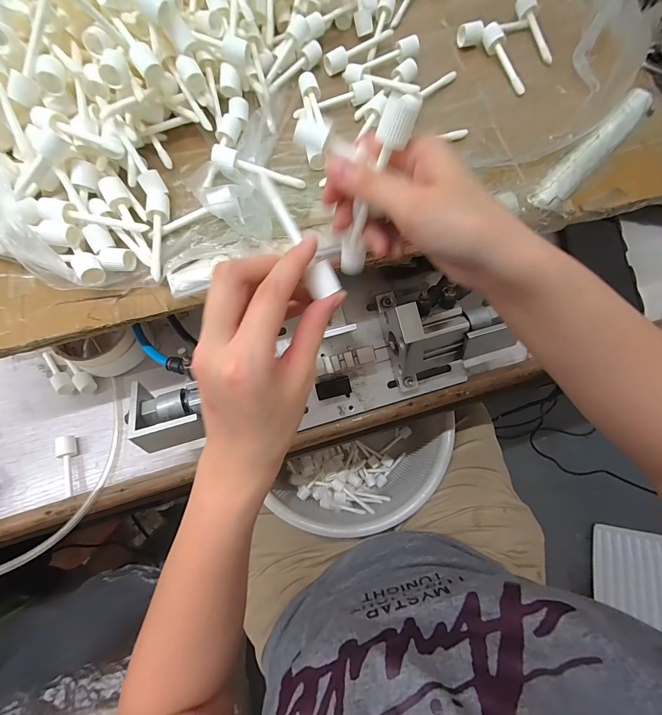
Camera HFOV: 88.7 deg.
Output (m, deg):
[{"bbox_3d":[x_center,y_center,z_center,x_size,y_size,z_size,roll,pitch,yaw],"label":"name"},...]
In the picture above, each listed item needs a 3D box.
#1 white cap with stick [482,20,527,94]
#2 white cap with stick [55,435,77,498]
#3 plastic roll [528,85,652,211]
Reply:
[{"bbox_3d":[0.177,-0.307,0.349,0.017,0.016,0.081,-16,74,-6],"label":"white cap with stick"},{"bbox_3d":[-0.285,0.118,0.370,0.014,0.018,0.065,-16,73,-6],"label":"white cap with stick"},{"bbox_3d":[0.242,-0.191,0.311,0.025,0.016,0.177,42,77,11],"label":"plastic roll"}]

